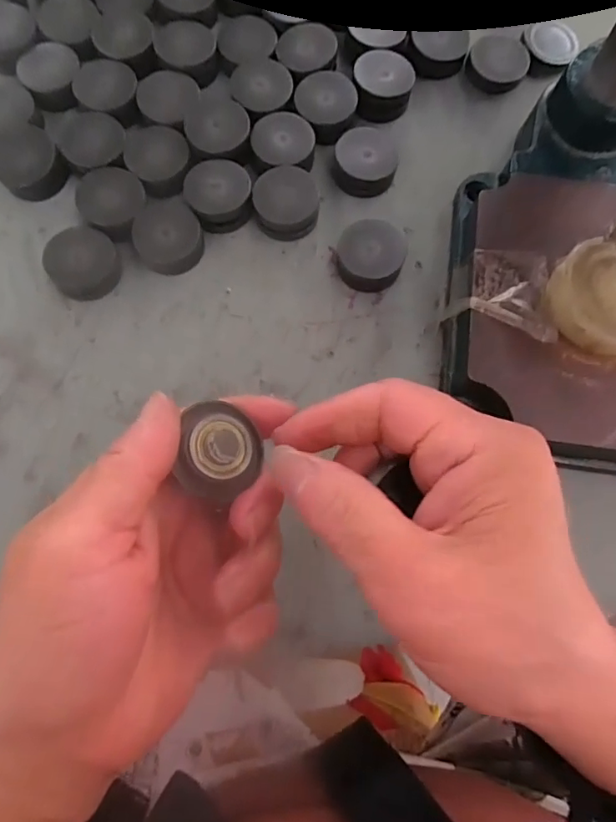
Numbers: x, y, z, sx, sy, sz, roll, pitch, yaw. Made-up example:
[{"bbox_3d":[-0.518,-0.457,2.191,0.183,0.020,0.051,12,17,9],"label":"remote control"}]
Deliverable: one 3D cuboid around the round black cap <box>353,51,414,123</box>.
[{"bbox_3d":[0.040,-0.175,0.281,0.031,0.019,0.026,6,77,0],"label":"round black cap"}]

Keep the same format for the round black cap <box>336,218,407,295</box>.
[{"bbox_3d":[0.031,-0.077,0.259,0.033,0.015,0.030,8,77,1],"label":"round black cap"}]

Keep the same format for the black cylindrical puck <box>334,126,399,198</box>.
[{"bbox_3d":[0.030,-0.129,0.272,0.031,0.015,0.033,0,77,-1],"label":"black cylindrical puck"}]

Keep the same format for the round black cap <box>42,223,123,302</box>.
[{"bbox_3d":[-0.111,-0.073,0.256,0.033,0.013,0.033,0,77,-1],"label":"round black cap"}]

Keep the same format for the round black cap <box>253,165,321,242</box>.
[{"bbox_3d":[-0.011,-0.104,0.264,0.032,0.017,0.034,0,77,-1],"label":"round black cap"}]

